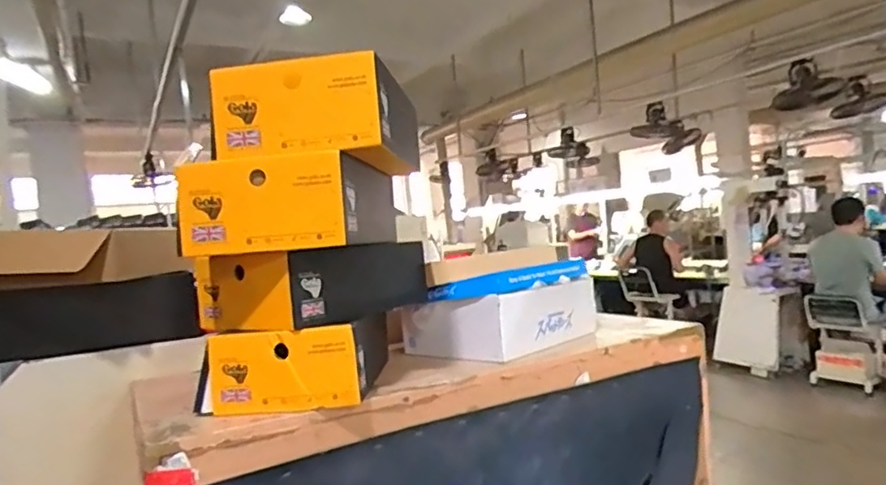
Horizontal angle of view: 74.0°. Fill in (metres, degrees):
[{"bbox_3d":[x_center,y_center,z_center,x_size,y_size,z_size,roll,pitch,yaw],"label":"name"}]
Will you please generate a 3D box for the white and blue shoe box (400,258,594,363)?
[{"bbox_3d":[0.117,0.123,1.136,0.335,0.137,0.226,-6,3,-44],"label":"white and blue shoe box"}]

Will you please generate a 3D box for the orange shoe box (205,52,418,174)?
[{"bbox_3d":[-0.175,-0.178,0.907,0.229,0.111,0.338,-4,2,6],"label":"orange shoe box"}]

